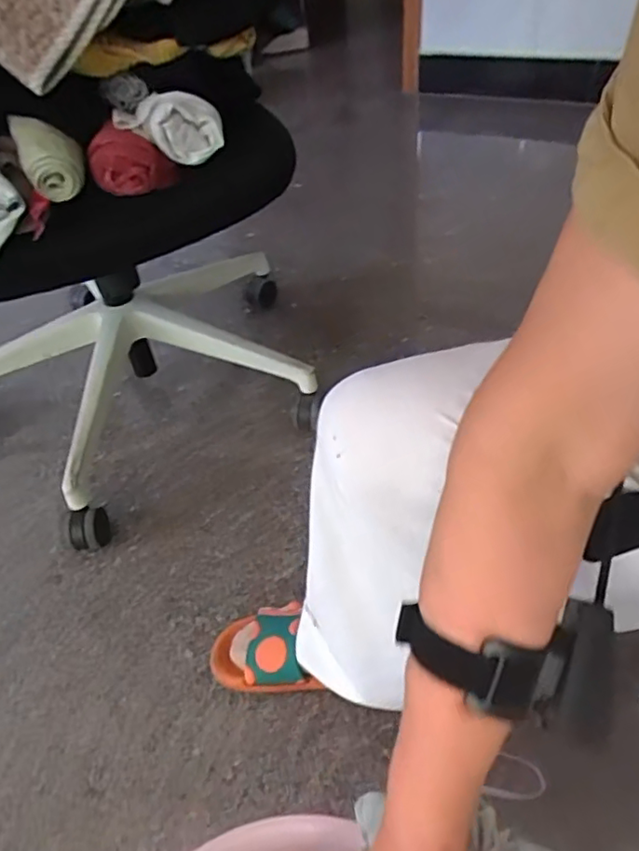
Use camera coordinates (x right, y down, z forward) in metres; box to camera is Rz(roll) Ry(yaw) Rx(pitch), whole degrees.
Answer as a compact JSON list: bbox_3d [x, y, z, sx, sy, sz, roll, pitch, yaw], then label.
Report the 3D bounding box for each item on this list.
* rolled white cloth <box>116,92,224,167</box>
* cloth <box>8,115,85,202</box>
[{"bbox_3d":[-0.163,-0.324,0.647,0.107,0.063,0.042,-17,46,-10],"label":"rolled white cloth"},{"bbox_3d":[-0.280,-0.280,0.616,0.060,0.062,0.081,-20,47,-13],"label":"cloth"}]

